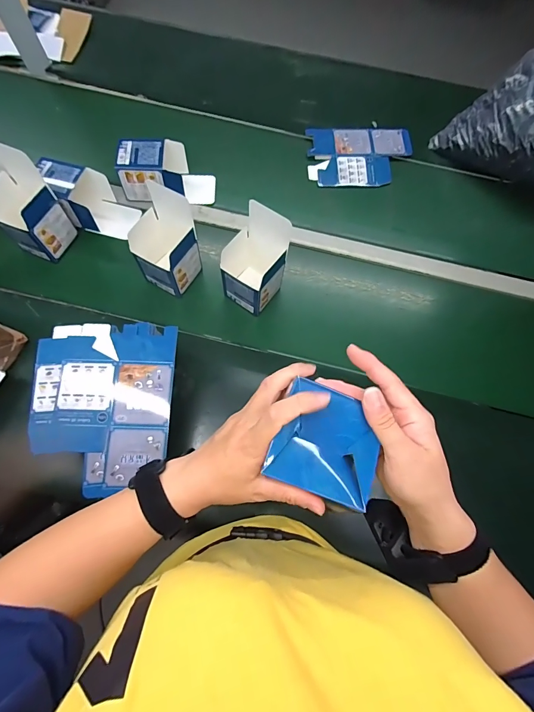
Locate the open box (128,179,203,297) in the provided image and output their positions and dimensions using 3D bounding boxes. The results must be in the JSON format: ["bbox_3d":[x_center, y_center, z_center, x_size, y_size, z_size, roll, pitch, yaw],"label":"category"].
[{"bbox_3d":[-0.182,-0.198,0.611,0.093,0.157,0.106,26,74,7],"label":"open box"}]

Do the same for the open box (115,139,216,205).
[{"bbox_3d":[-0.202,-0.376,0.706,0.180,0.085,0.099,-2,73,-1],"label":"open box"}]

